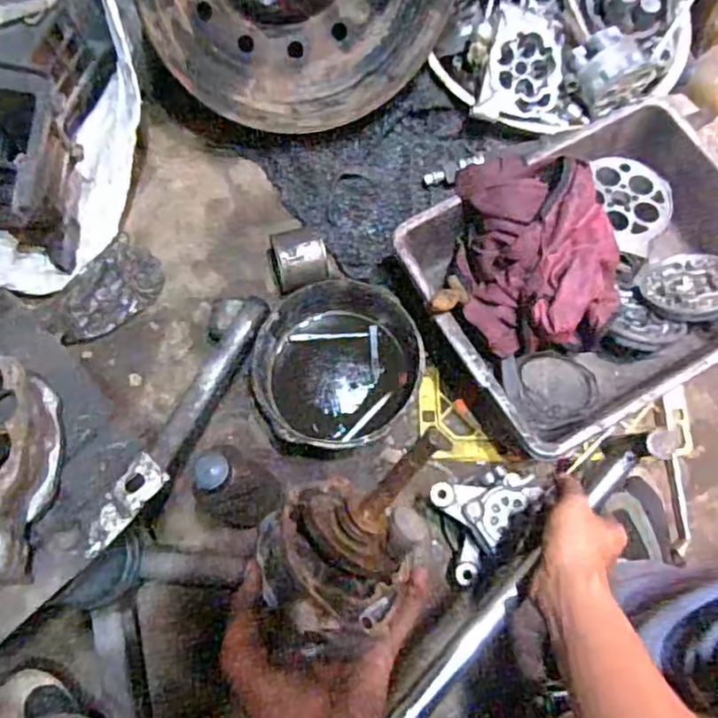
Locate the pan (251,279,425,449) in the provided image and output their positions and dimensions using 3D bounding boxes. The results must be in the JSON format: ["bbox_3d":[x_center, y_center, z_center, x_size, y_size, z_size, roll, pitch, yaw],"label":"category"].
[{"bbox_3d":[-0.027,0.004,0.772,0.192,0.073,0.185,0,73,0],"label":"pan"}]

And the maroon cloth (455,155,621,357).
[{"bbox_3d":[0.198,-0.134,0.717,0.171,0.125,0.218,-8,73,-2],"label":"maroon cloth"}]

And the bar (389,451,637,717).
[{"bbox_3d":[0.132,0.199,0.565,0.327,0.020,0.021,-43,78,-14],"label":"bar"}]

